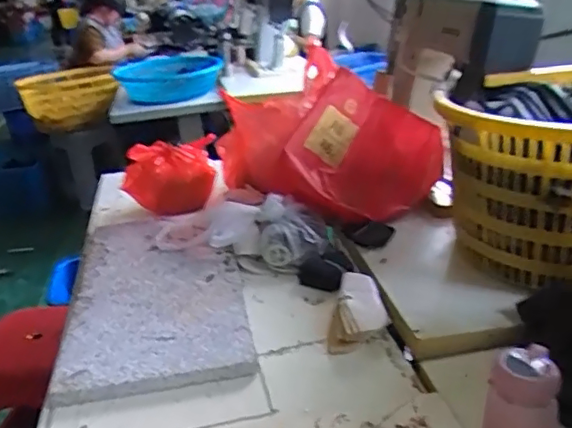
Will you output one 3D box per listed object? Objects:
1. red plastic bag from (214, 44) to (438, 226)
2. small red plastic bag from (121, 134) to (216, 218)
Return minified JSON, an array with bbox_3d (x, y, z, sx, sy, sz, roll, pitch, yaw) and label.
[{"bbox_3d":[0.083,-0.187,1.385,0.344,0.278,0.527,-18,26,-28],"label":"red plastic bag"},{"bbox_3d":[-0.288,-0.091,1.454,0.237,0.183,0.140,-10,23,-12],"label":"small red plastic bag"}]

